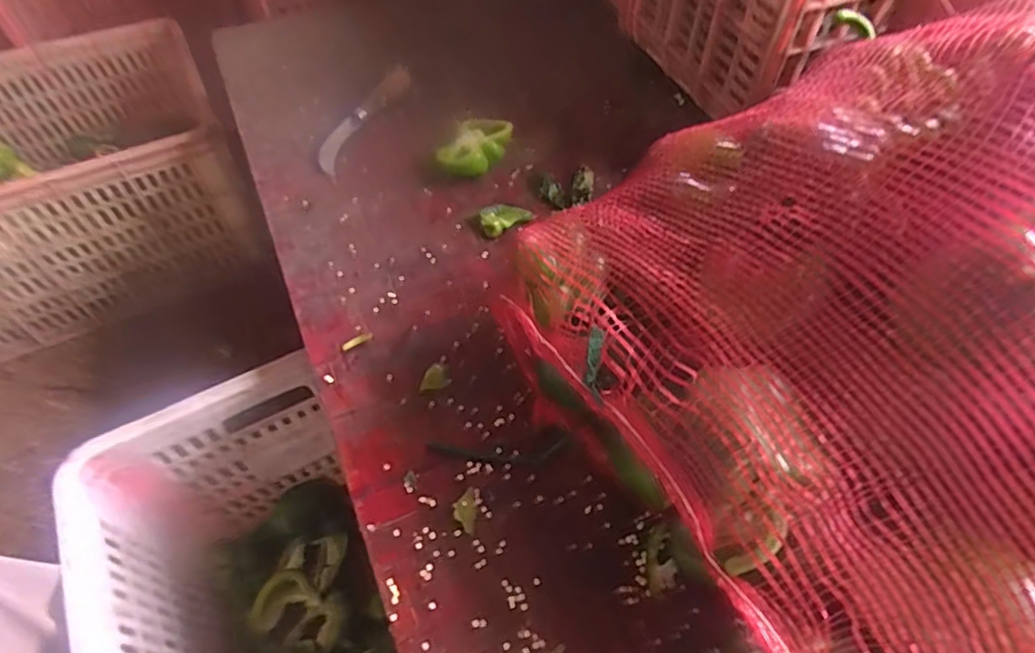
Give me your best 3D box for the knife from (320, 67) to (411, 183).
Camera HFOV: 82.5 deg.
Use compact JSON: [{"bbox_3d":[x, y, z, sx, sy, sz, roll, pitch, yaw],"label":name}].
[{"bbox_3d":[-0.184,-0.253,0.710,0.046,0.018,0.199,19,56,14],"label":"knife"}]

